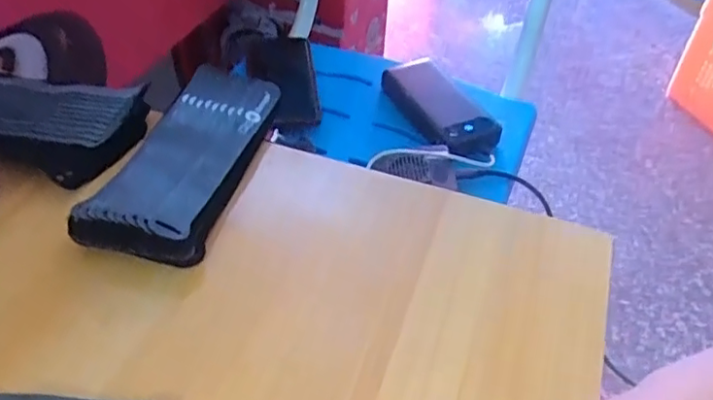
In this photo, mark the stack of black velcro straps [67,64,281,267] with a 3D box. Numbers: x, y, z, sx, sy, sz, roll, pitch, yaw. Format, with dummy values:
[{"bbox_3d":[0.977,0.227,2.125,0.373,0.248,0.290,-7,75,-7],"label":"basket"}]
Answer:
[{"bbox_3d":[-0.133,-0.044,0.488,0.094,0.034,0.214,6,45,7],"label":"stack of black velcro straps"}]

